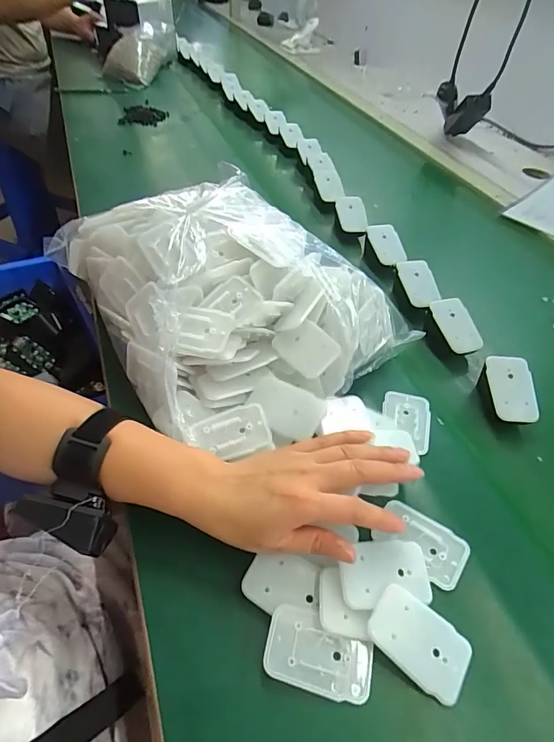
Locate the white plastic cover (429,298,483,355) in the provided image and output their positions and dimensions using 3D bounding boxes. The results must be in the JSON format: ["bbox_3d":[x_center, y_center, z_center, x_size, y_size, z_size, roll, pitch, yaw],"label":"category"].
[{"bbox_3d":[0.207,-0.052,0.505,0.033,0.007,0.069,-28,80,12],"label":"white plastic cover"}]

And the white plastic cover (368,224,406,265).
[{"bbox_3d":[0.156,-0.180,0.625,0.036,0.062,0.011,-23,12,26],"label":"white plastic cover"}]

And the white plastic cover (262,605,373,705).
[{"bbox_3d":[0.027,0.186,0.290,0.068,0.010,0.043,12,48,9],"label":"white plastic cover"}]

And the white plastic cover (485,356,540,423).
[{"bbox_3d":[0.233,0.017,0.436,0.040,0.005,0.067,-3,71,9],"label":"white plastic cover"}]

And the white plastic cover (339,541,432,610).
[{"bbox_3d":[0.078,0.145,0.315,0.065,0.005,0.041,3,57,-14],"label":"white plastic cover"}]

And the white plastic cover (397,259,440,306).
[{"bbox_3d":[0.180,-0.113,0.557,0.039,0.006,0.063,-25,88,-6],"label":"white plastic cover"}]

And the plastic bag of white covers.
[{"bbox_3d":[-0.057,-0.090,0.454,0.242,0.107,0.331,-31,57,-29],"label":"plastic bag of white covers"}]

